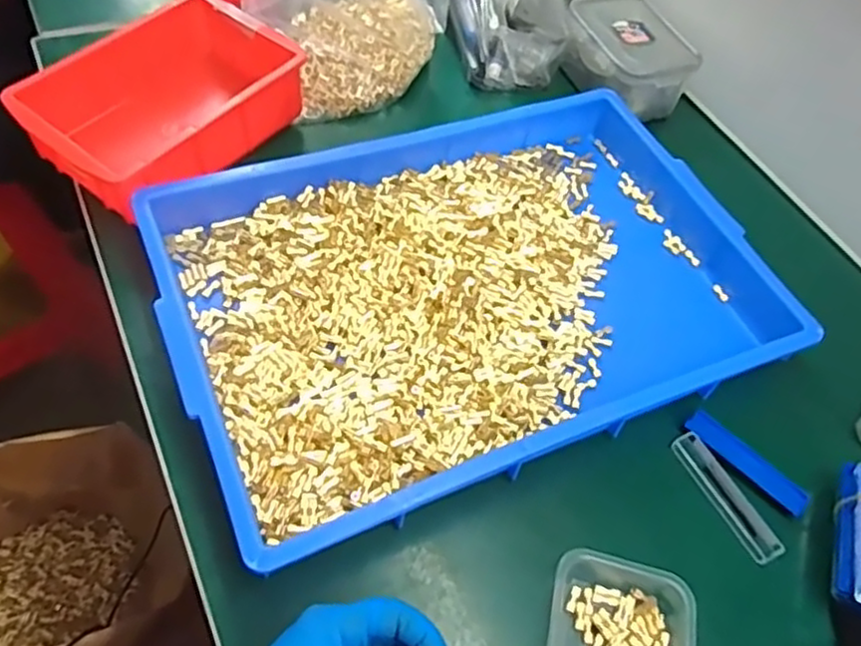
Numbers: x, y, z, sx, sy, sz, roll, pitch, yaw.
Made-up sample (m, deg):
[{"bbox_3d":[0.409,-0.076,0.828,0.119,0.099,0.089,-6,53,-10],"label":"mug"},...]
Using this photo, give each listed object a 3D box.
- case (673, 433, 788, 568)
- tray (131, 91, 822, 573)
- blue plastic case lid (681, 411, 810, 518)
[{"bbox_3d":[0.196,0.114,0.460,0.026,0.007,0.091,-23,62,-22],"label":"case"},{"bbox_3d":[0.033,-0.036,0.510,0.423,0.058,0.288,-18,61,-19],"label":"tray"},{"bbox_3d":[0.213,0.094,0.468,0.088,0.009,0.017,41,60,18],"label":"blue plastic case lid"}]

